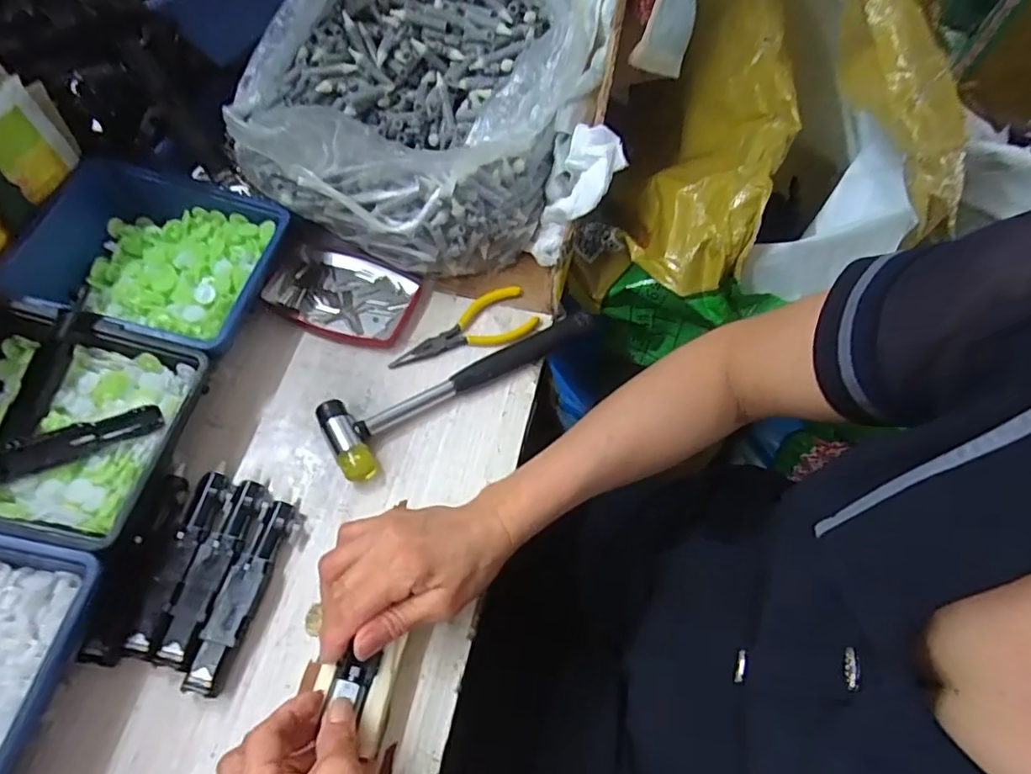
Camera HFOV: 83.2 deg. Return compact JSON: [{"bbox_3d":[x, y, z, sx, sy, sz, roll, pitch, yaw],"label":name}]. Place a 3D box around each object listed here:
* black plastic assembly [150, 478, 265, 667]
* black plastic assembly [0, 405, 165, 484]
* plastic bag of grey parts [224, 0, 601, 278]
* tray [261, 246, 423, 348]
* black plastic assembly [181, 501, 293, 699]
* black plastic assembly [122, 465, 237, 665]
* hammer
[{"bbox_3d":[-0.199,0.121,0.386,0.026,0.017,0.119,11,61,3],"label":"black plastic assembly"},{"bbox_3d":[-0.296,0.038,0.369,0.123,0.014,0.022,-24,65,-15],"label":"black plastic assembly"},{"bbox_3d":[-0.079,-0.242,0.505,0.253,0.166,0.261,18,62,7],"label":"plastic bag of grey parts"},{"bbox_3d":[-0.152,-0.080,0.502,0.123,0.020,0.081,17,62,6],"label":"tray"},{"bbox_3d":[-0.177,0.135,0.381,0.025,0.021,0.119,12,61,4],"label":"black plastic assembly"},{"bbox_3d":[-0.221,0.114,0.388,0.023,0.018,0.123,11,61,3],"label":"black plastic assembly"},{"bbox_3d":[-0.043,-0.014,0.465,0.233,0.021,0.061,-33,68,-19],"label":"hammer"}]

